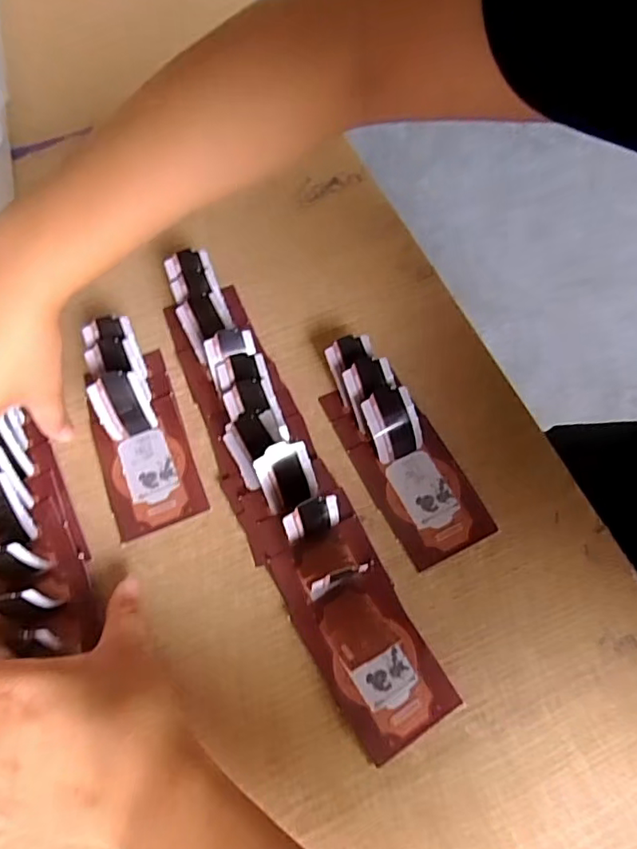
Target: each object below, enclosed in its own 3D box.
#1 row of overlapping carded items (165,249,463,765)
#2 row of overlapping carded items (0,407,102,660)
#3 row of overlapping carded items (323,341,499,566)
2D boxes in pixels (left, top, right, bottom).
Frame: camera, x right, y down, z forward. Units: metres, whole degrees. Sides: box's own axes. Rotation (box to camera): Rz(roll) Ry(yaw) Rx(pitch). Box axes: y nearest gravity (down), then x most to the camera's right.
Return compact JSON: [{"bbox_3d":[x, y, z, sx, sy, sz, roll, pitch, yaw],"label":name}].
[{"bbox_3d":[-0.027,0.021,0.330,0.063,0.035,0.324,-25,67,-10],"label":"row of overlapping carded items"},{"bbox_3d":[-0.168,0.060,0.308,0.058,0.049,0.137,-20,70,-8],"label":"row of overlapping carded items"},{"bbox_3d":[0.047,0.009,0.336,0.050,0.031,0.141,-26,67,-10],"label":"row of overlapping carded items"}]

